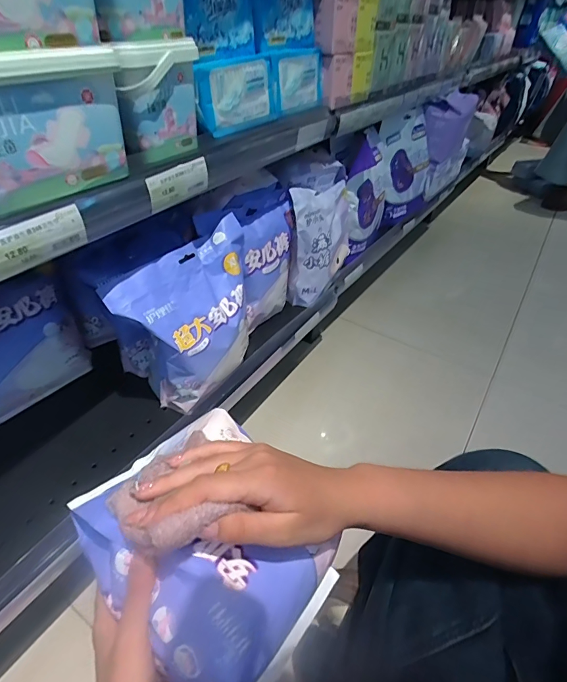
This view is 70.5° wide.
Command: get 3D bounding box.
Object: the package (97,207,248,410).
[{"bbox_3d":[-0.119,-0.031,0.573,0.098,0.193,0.222,22,44,20],"label":"package"}]

